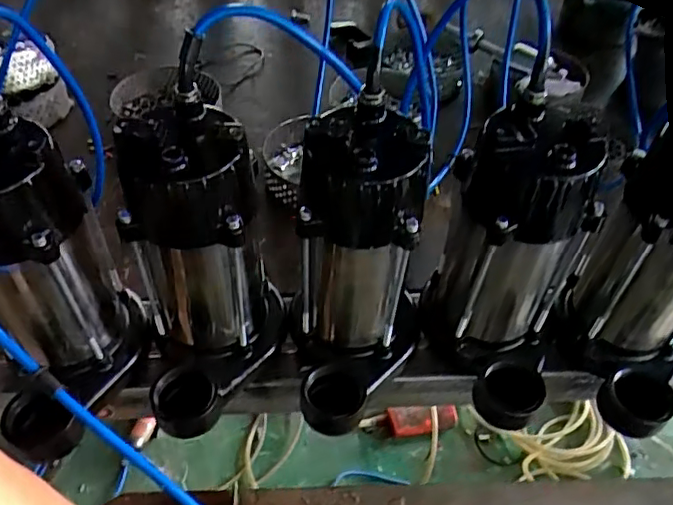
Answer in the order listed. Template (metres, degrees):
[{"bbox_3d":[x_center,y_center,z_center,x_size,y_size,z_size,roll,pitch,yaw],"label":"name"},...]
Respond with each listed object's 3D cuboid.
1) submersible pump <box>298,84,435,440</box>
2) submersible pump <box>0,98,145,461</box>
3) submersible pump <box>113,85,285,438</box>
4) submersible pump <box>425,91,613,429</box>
[{"bbox_3d":[0.006,0.026,0.473,0.108,0.239,0.143,19,51,14],"label":"submersible pump"},{"bbox_3d":[-0.224,0.035,0.449,0.102,0.235,0.152,-4,49,-6],"label":"submersible pump"},{"bbox_3d":[-0.103,0.023,0.472,0.116,0.240,0.152,-7,49,-9],"label":"submersible pump"},{"bbox_3d":[0.136,0.017,0.481,0.111,0.226,0.132,15,50,11],"label":"submersible pump"}]

